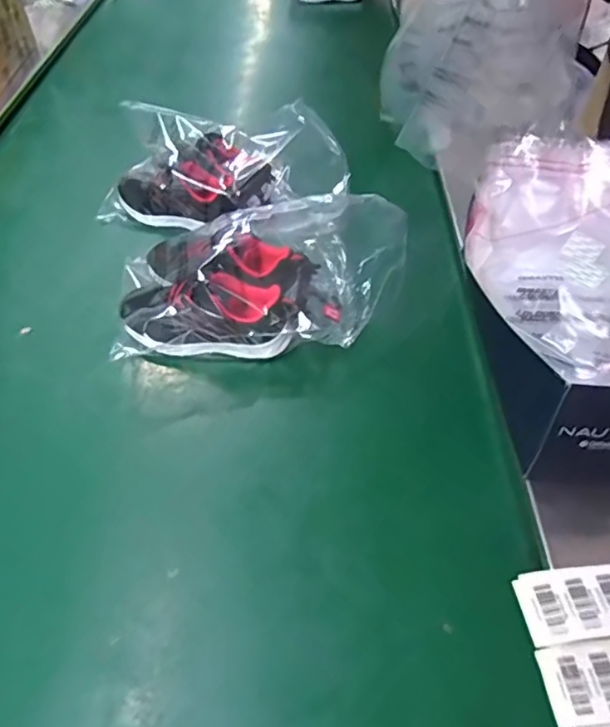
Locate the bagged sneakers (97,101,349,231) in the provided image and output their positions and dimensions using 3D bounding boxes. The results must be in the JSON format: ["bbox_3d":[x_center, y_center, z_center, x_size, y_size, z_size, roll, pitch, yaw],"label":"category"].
[{"bbox_3d":[-0.122,-0.297,0.852,0.365,0.099,0.190,1,50,2],"label":"bagged sneakers"}]

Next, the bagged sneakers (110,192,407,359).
[{"bbox_3d":[-0.057,-0.124,0.711,0.355,0.089,0.262,-2,51,0],"label":"bagged sneakers"}]

